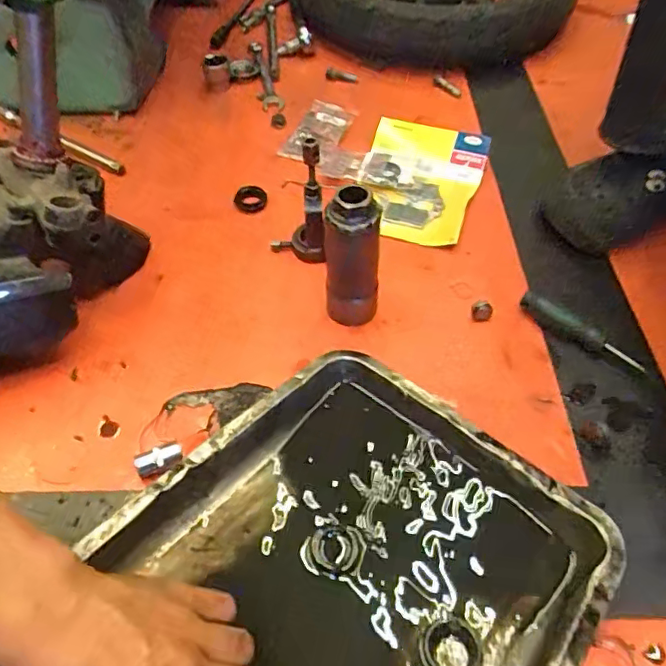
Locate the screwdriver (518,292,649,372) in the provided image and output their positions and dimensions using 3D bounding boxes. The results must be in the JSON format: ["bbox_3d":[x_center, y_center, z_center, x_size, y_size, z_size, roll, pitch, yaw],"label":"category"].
[{"bbox_3d":[0.245,-0.001,0.552,0.029,0.018,0.123,-34,59,-22],"label":"screwdriver"}]

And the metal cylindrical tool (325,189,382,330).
[{"bbox_3d":[0.018,-0.070,0.535,0.051,0.148,0.042,2,52,3],"label":"metal cylindrical tool"}]

